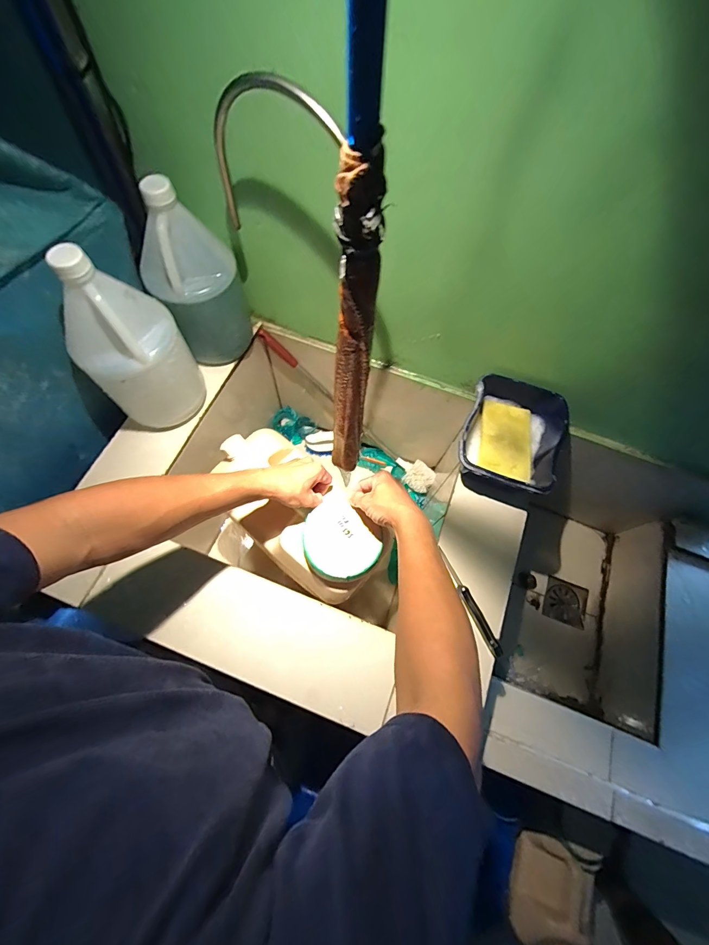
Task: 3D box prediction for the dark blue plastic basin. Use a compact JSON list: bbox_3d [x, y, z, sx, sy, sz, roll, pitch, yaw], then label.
[{"bbox_3d":[0.274,-0.065,0.653,0.160,0.083,0.219,23,69,6],"label":"dark blue plastic basin"}]

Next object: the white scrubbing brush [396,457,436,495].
[{"bbox_3d":[0.164,0.002,0.997,0.117,0.039,0.071,35,71,10],"label":"white scrubbing brush"}]

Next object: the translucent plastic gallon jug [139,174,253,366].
[{"bbox_3d":[-0.266,-0.323,0.610,0.143,0.274,0.125,-17,70,-10],"label":"translucent plastic gallon jug"}]

